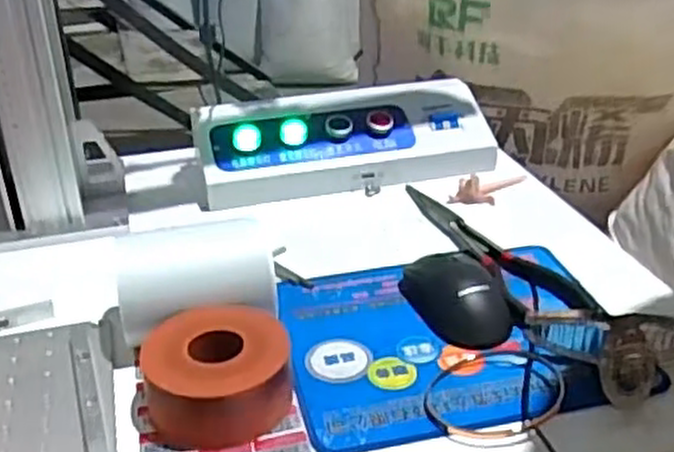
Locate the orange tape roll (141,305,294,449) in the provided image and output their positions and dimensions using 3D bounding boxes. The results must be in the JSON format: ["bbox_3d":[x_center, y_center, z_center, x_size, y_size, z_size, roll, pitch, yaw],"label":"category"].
[{"bbox_3d":[-0.080,0.099,0.528,0.099,0.049,0.087,-3,29,-3],"label":"orange tape roll"}]

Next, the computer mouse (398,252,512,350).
[{"bbox_3d":[0.095,0.052,0.617,0.063,0.038,0.099,-10,30,-15],"label":"computer mouse"}]

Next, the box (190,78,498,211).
[{"bbox_3d":[0.010,-0.095,0.872,0.328,0.074,0.120,-7,29,-10],"label":"box"}]

